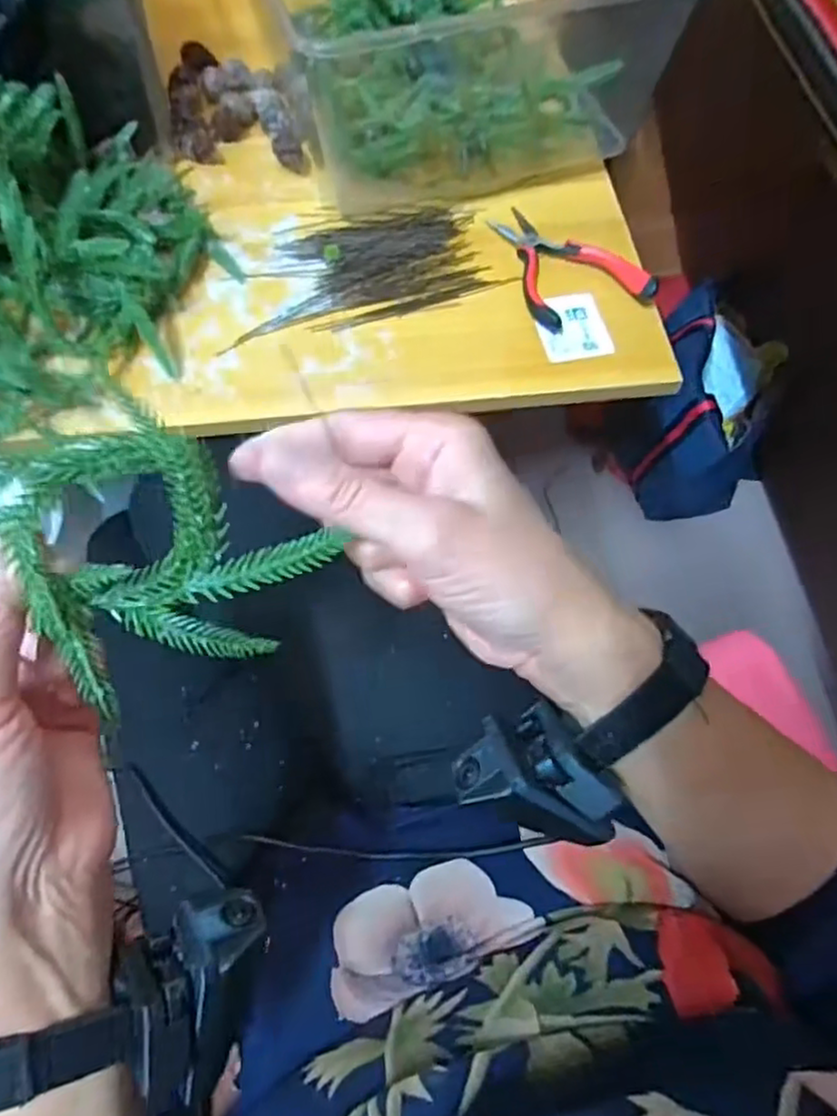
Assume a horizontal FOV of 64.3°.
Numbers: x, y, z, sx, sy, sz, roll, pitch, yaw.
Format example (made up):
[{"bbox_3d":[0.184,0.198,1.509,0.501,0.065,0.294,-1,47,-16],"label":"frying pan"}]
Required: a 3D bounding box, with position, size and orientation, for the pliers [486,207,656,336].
[{"bbox_3d":[0.114,-0.232,0.507,0.087,0.021,0.122,-15,66,-8],"label":"pliers"}]

